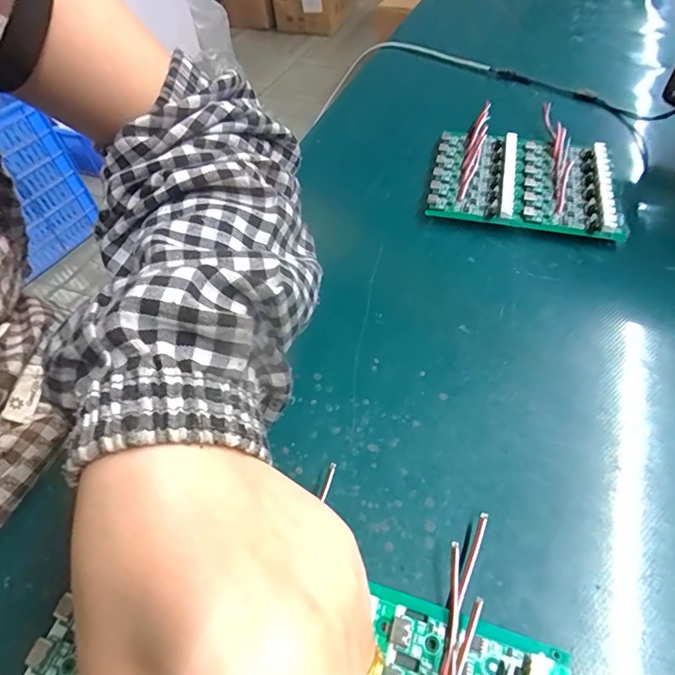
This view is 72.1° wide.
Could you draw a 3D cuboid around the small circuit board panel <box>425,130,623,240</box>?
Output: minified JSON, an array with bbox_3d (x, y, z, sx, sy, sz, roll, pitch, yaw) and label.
[{"bbox_3d":[0.129,-0.109,0.326,0.120,0.020,0.090,12,54,12],"label":"small circuit board panel"}]

